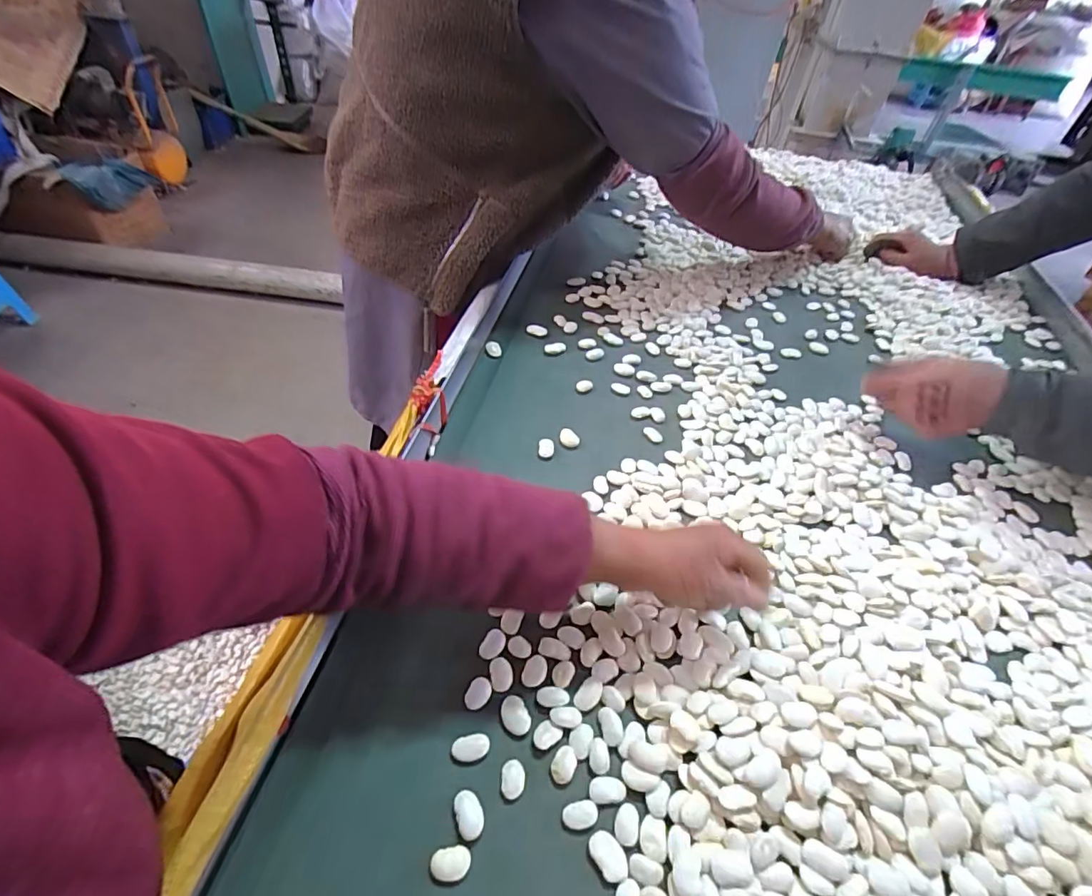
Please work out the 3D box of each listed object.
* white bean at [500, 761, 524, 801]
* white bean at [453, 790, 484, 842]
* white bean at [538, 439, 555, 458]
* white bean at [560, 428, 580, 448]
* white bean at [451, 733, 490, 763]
[{"bbox_3d":[-0.022,0.220,0.349,0.016,0.004,0.022,5,47,0],"label":"white bean"},{"bbox_3d":[-0.049,0.232,0.333,0.017,0.004,0.026,-14,50,-17],"label":"white bean"},{"bbox_3d":[0.000,0.001,0.553,0.017,0.007,0.021,5,47,0],"label":"white bean"},{"bbox_3d":[0.025,-0.011,0.567,0.023,0.007,0.017,31,53,22],"label":"white bean"},{"bbox_3d":[-0.052,0.205,0.359,0.025,0.004,0.016,-9,49,-13],"label":"white bean"}]

